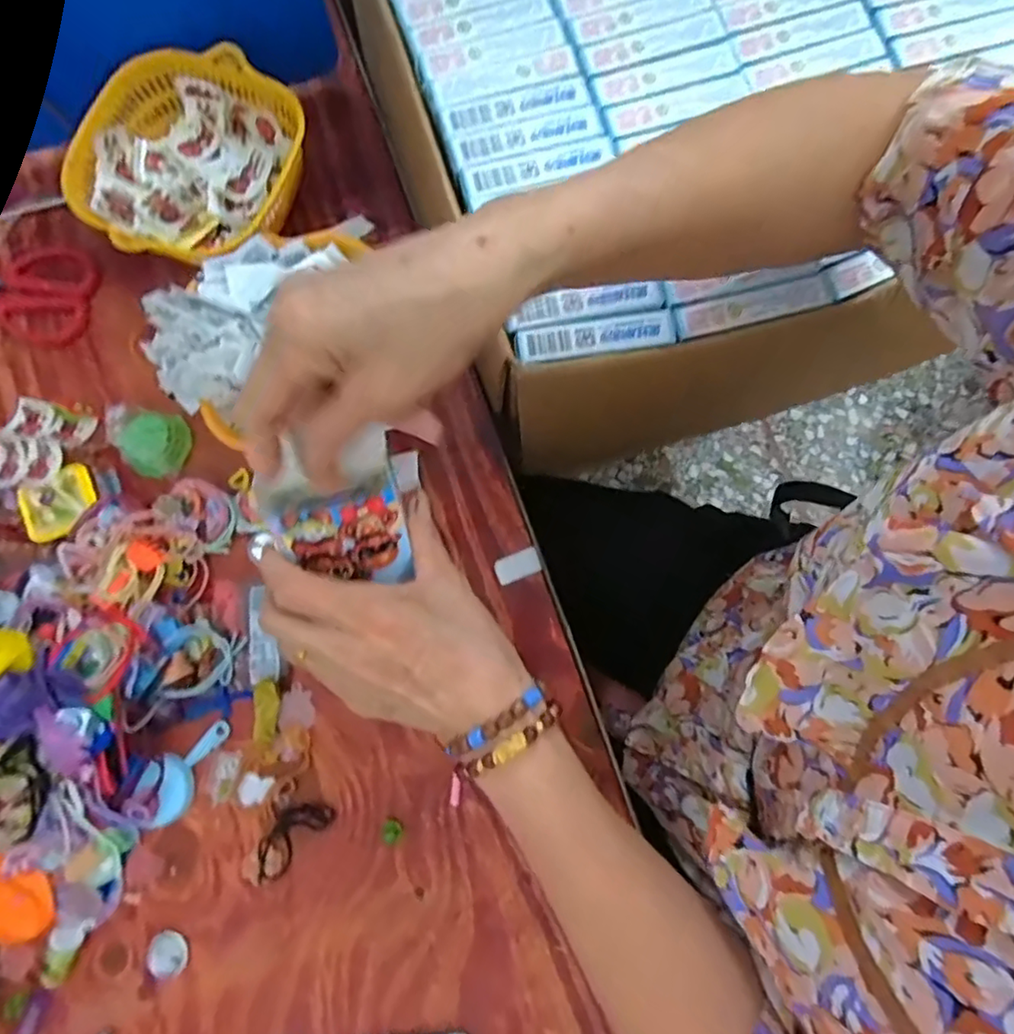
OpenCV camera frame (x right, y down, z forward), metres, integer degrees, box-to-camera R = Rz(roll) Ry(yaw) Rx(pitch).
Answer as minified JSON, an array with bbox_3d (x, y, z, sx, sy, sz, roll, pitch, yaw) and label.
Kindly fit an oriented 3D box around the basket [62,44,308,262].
[{"bbox_3d":[-0.225,-0.249,0.438,0.144,0.066,0.157,37,82,6],"label":"basket"}]

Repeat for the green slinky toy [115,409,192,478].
[{"bbox_3d":[-0.253,-0.052,0.422,0.045,0.023,0.045,0,79,0],"label":"green slinky toy"}]

